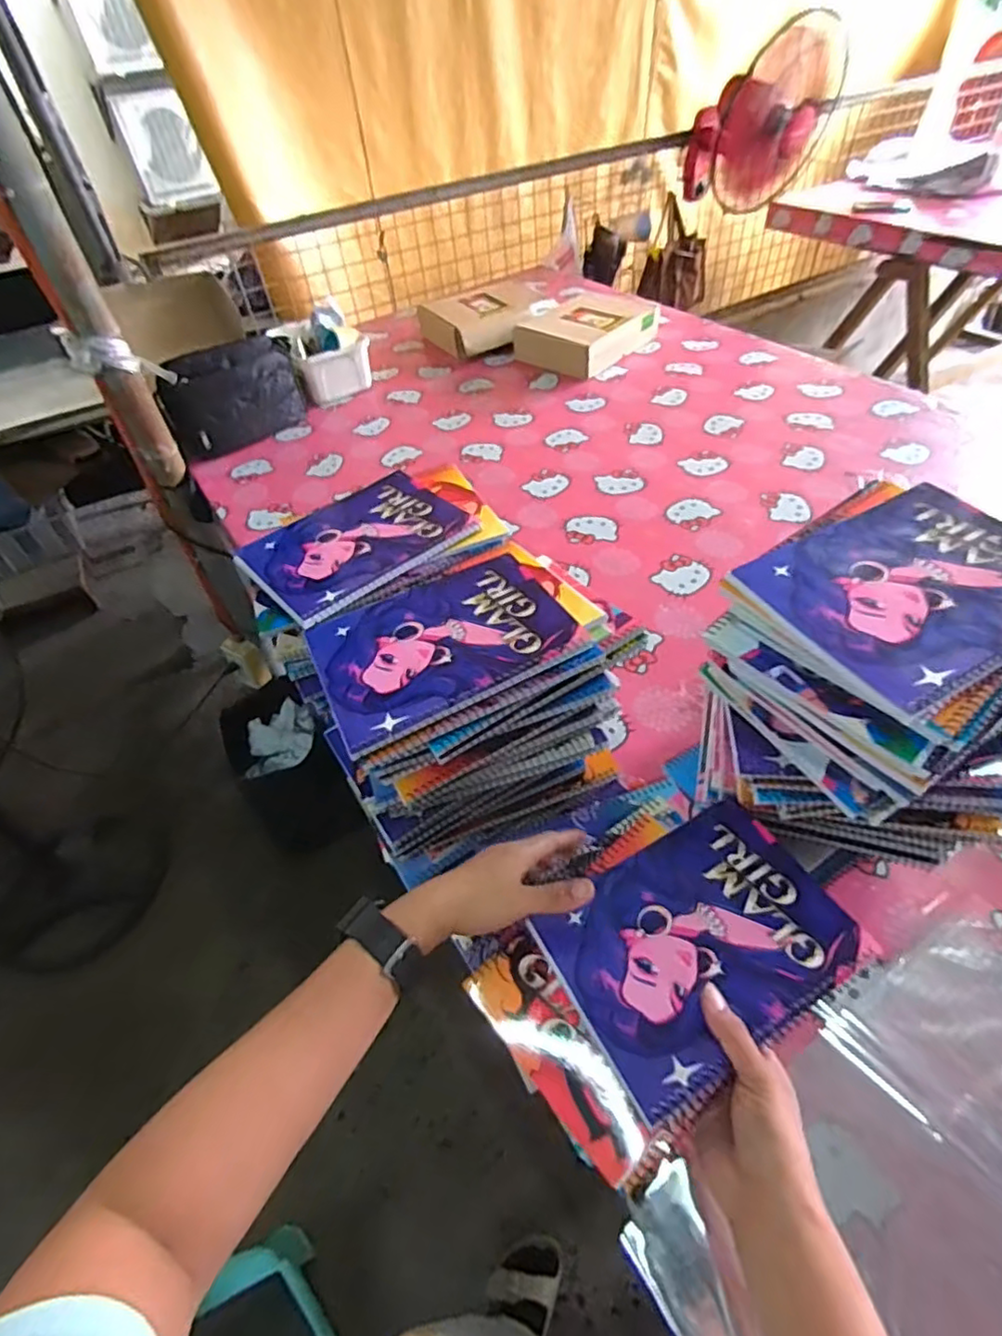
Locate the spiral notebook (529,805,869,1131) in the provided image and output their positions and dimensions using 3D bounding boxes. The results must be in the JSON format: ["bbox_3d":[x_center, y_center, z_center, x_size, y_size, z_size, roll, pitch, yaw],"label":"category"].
[{"bbox_3d":[0.140,0.193,0.441,0.198,0.009,0.149,-27,51,-16],"label":"spiral notebook"}]

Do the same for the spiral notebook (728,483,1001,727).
[{"bbox_3d":[0.281,-0.057,0.412,0.196,0.010,0.150,-24,51,-15],"label":"spiral notebook"}]

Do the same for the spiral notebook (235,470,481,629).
[{"bbox_3d":[-0.137,-0.123,0.593,0.196,0.011,0.140,-36,54,-23],"label":"spiral notebook"}]

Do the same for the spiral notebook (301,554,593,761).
[{"bbox_3d":[-0.049,-0.023,0.497,0.195,0.019,0.143,-24,51,-14],"label":"spiral notebook"}]

